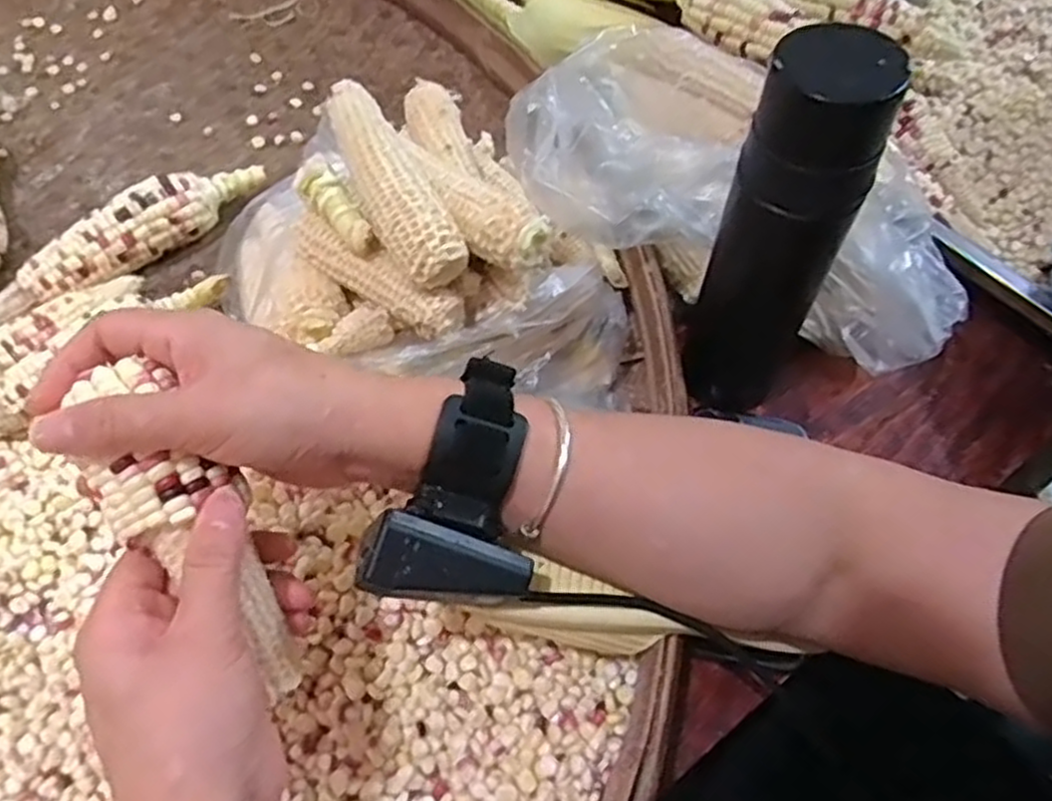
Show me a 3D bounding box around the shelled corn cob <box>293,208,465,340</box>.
[{"bbox_3d":[-0.086,-0.070,0.417,0.107,0.030,0.023,26,63,16],"label":"shelled corn cob"}]

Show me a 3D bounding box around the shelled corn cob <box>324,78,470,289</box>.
[{"bbox_3d":[-0.078,-0.121,0.418,0.036,0.036,0.140,-25,65,-14],"label":"shelled corn cob"}]

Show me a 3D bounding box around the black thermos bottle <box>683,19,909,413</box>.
[{"bbox_3d":[0.137,-0.078,0.423,0.061,0.250,0.056,24,62,15],"label":"black thermos bottle"}]

